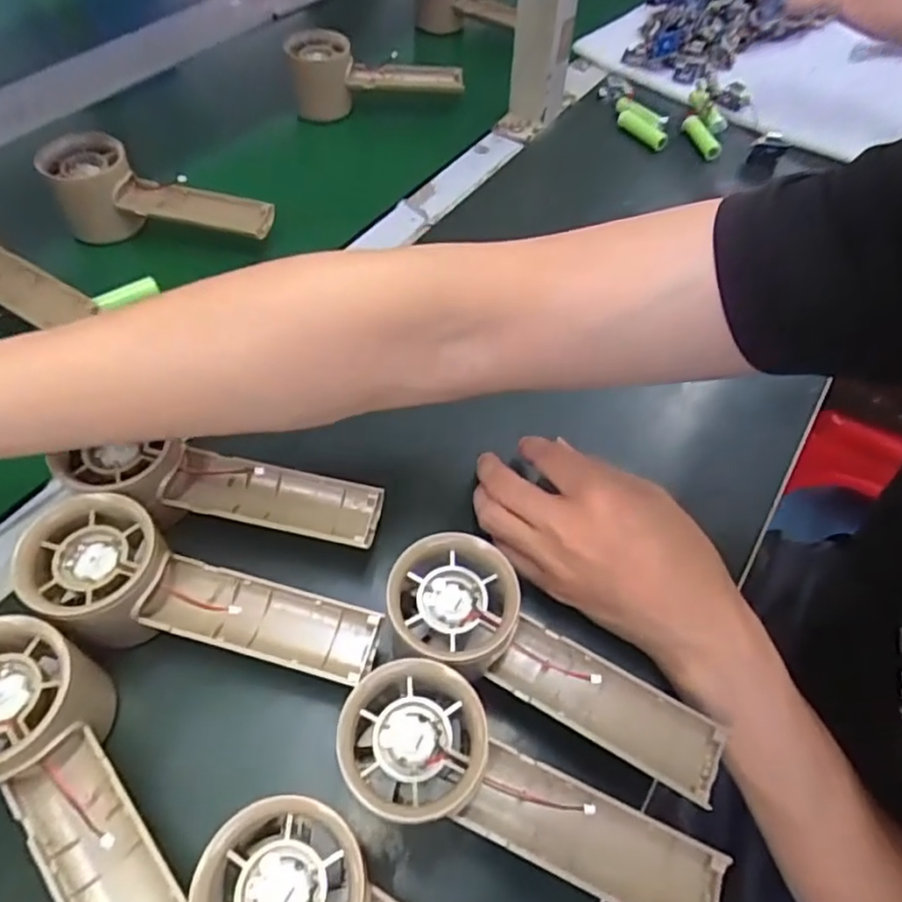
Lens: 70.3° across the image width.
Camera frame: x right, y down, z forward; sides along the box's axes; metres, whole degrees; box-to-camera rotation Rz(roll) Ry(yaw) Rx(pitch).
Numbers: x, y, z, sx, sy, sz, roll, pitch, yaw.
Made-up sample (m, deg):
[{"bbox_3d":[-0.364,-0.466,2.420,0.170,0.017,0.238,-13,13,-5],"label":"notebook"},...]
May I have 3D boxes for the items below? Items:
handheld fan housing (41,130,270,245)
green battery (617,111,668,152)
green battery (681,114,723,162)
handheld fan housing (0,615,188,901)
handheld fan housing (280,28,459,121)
[{"bbox_3d":[-0.206,-0.178,0.471,0.154,0.075,0.051,7,56,0],"label":"handheld fan housing"},{"bbox_3d":[0.174,-0.296,0.588,0.053,0.014,0.015,39,61,20],"label":"green battery"},{"bbox_3d":[0.228,-0.287,0.585,0.015,0.015,0.053,-13,58,-14],"label":"green battery"},{"bbox_3d":[-0.139,0.131,0.242,0.153,0.047,0.052,40,61,20],"label":"handheld fan housing"},{"bbox_3d":[-0.067,-0.344,0.586,0.152,0.058,0.055,-8,57,-10],"label":"handheld fan housing"}]

